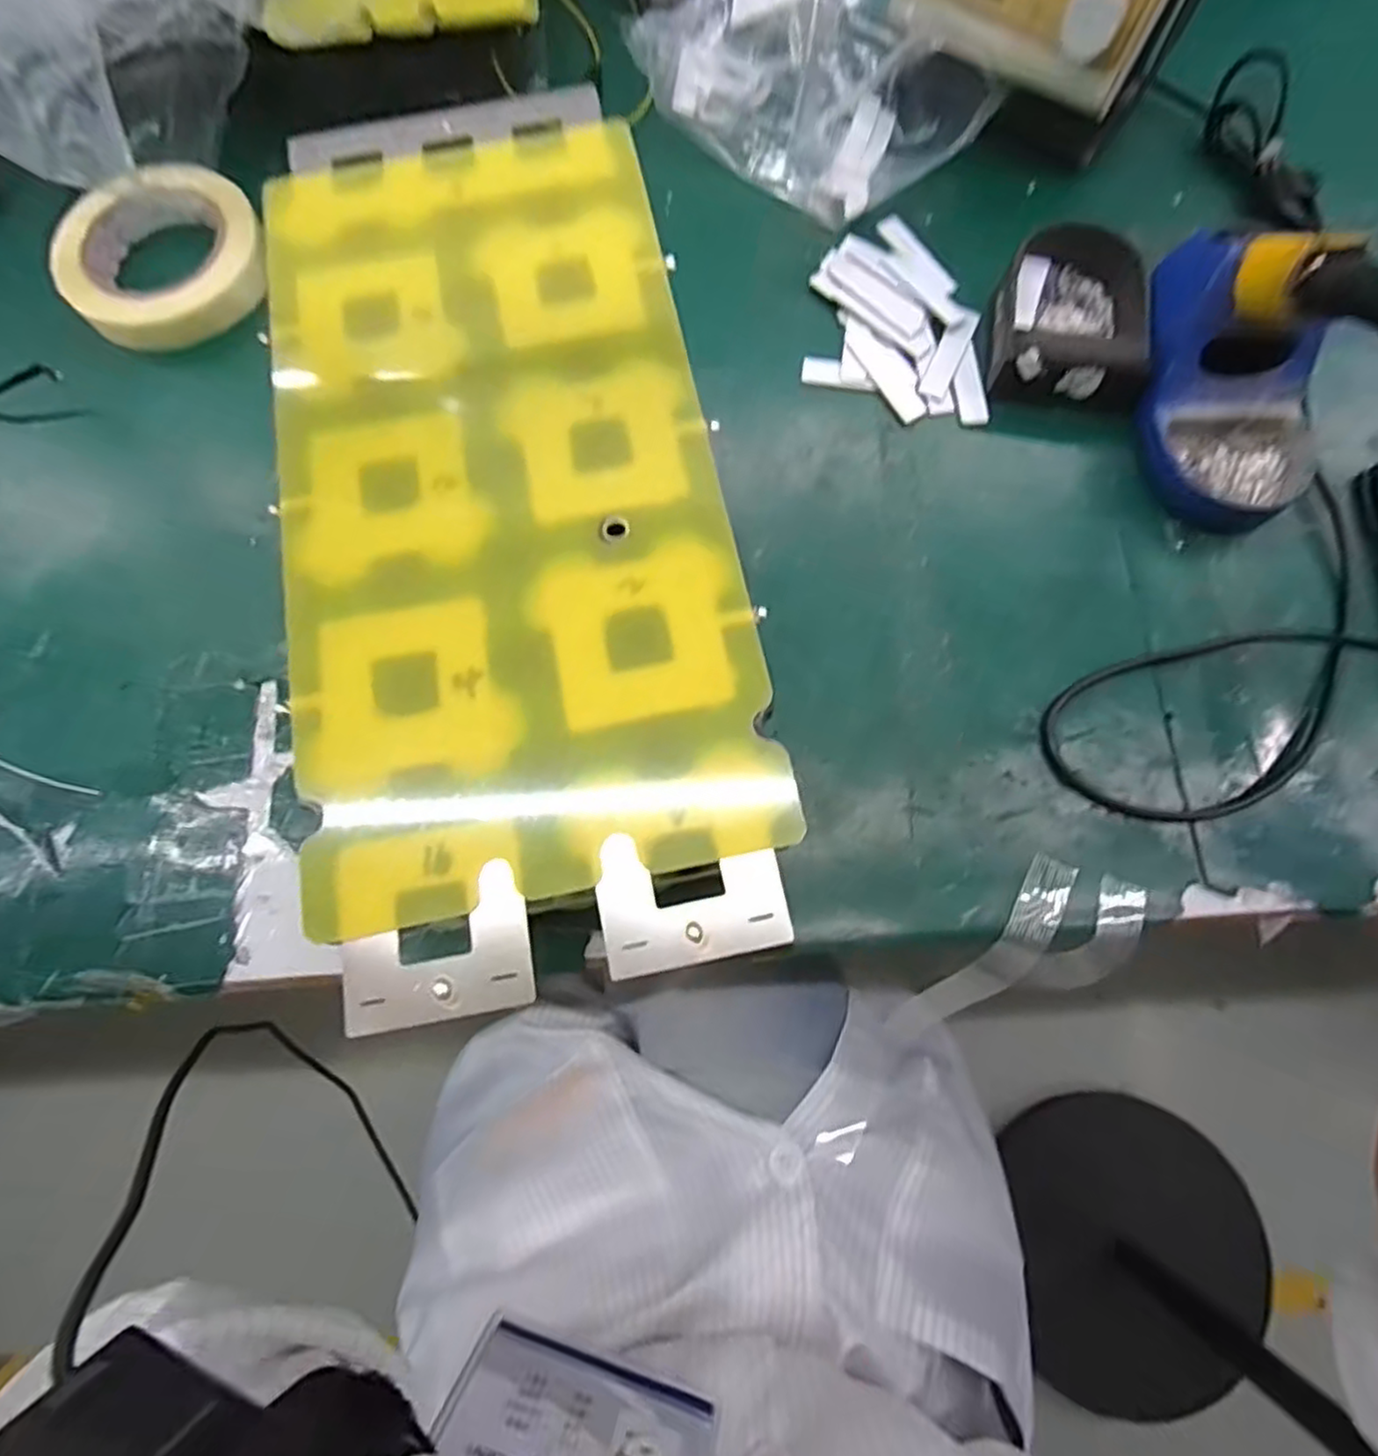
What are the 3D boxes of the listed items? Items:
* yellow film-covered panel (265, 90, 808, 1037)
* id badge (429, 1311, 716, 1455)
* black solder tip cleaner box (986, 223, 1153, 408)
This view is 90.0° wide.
[{"bbox_3d":[-0.062,-0.081,0.223,0.139,0.010,0.312,-12,76,-2],"label":"yellow film-covered panel"},{"bbox_3d":[-0.041,0.258,0.250,0.095,0.064,0.004,12,96,11],"label":"id badge"},{"bbox_3d":[0.213,-0.230,0.385,0.077,0.030,0.100,11,76,4],"label":"black solder tip cleaner box"}]

